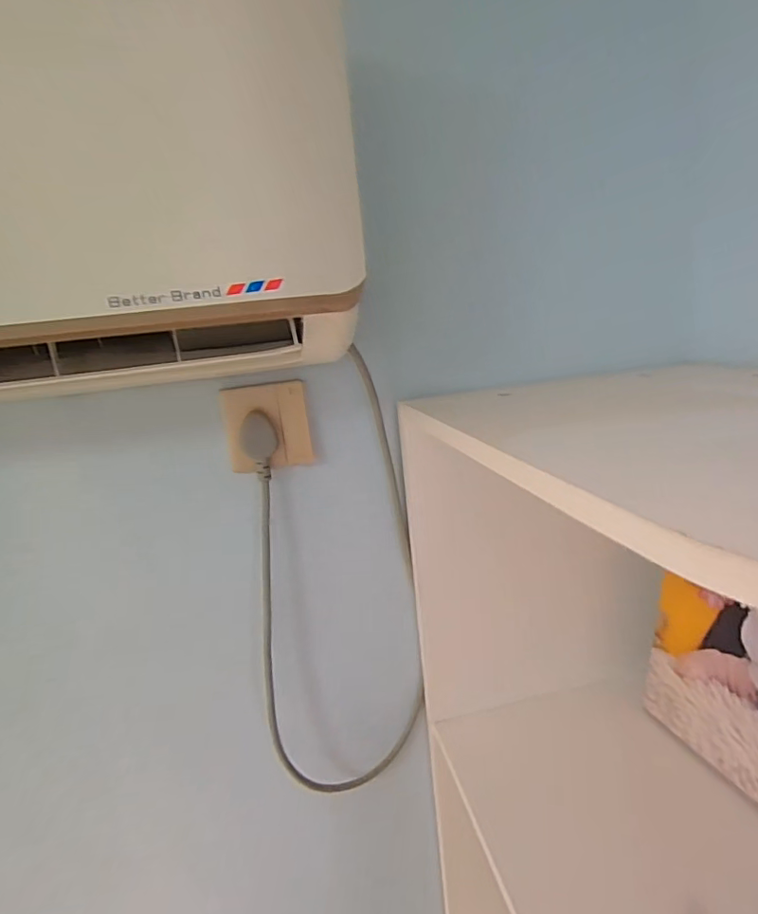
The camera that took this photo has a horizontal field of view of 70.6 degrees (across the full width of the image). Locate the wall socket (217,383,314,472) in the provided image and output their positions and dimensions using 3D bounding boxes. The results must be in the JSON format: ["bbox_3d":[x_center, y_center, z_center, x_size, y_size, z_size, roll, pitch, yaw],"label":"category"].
[{"bbox_3d":[-0.113,-0.030,0.551,0.084,0.088,0.014,-10,14,-17],"label":"wall socket"}]

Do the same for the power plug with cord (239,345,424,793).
[{"bbox_3d":[-0.047,0.152,0.588,0.172,0.489,0.085,-6,13,2],"label":"power plug with cord"}]

